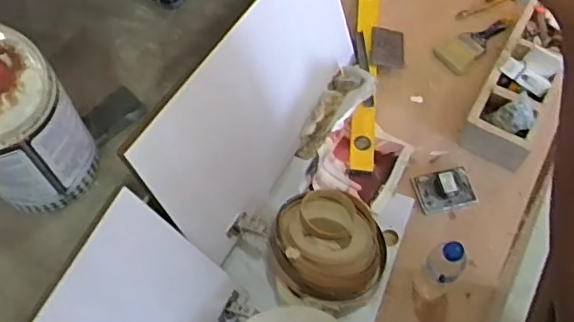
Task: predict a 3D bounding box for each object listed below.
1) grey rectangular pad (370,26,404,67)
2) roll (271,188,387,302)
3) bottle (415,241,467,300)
[{"bbox_3d":[0.237,-0.270,1.352,0.077,0.021,0.113,4,62,3],"label":"grey rectangular pad"},{"bbox_3d":[0.081,0.152,1.075,0.203,0.107,0.212,0,62,0],"label":"roll"},{"bbox_3d":[0.270,0.199,1.027,0.057,0.197,0.057,0,62,0],"label":"bottle"}]

